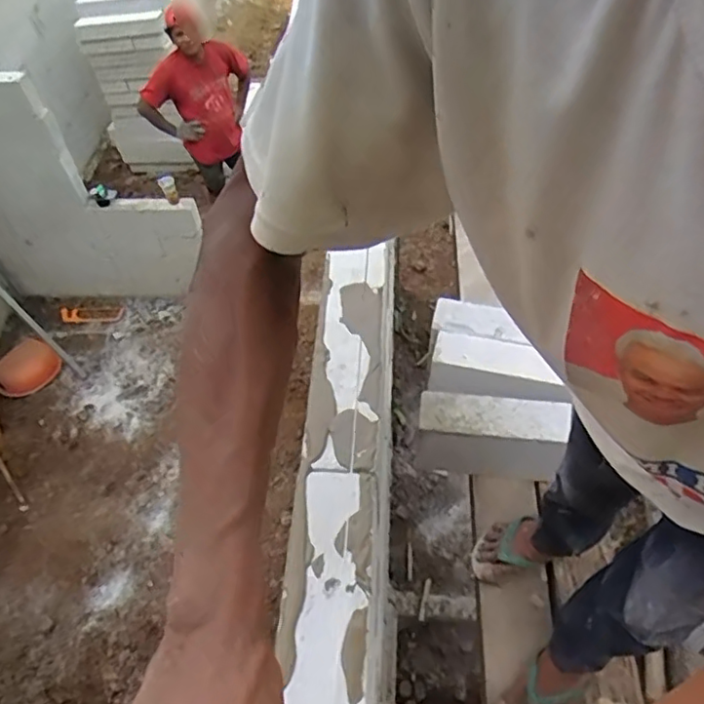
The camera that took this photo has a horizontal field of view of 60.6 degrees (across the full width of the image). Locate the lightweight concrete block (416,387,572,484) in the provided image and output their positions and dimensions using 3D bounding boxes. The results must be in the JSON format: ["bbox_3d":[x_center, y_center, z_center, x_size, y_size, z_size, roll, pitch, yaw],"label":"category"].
[{"bbox_3d":[0.319,0.202,1.389,0.325,0.216,0.099,2,53,5],"label":"lightweight concrete block"}]

